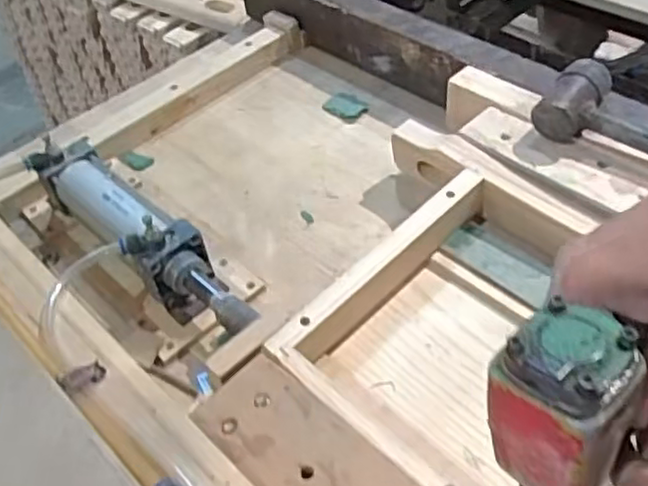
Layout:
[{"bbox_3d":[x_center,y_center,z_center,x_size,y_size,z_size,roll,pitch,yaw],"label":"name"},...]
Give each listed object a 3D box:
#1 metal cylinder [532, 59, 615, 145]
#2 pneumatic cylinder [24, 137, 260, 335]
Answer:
[{"bbox_3d":[0.244,-0.140,0.666,0.049,0.054,0.073,30,58,30],"label":"metal cylinder"},{"bbox_3d":[-0.175,-0.001,0.669,0.310,0.091,0.067,34,60,32],"label":"pneumatic cylinder"}]

